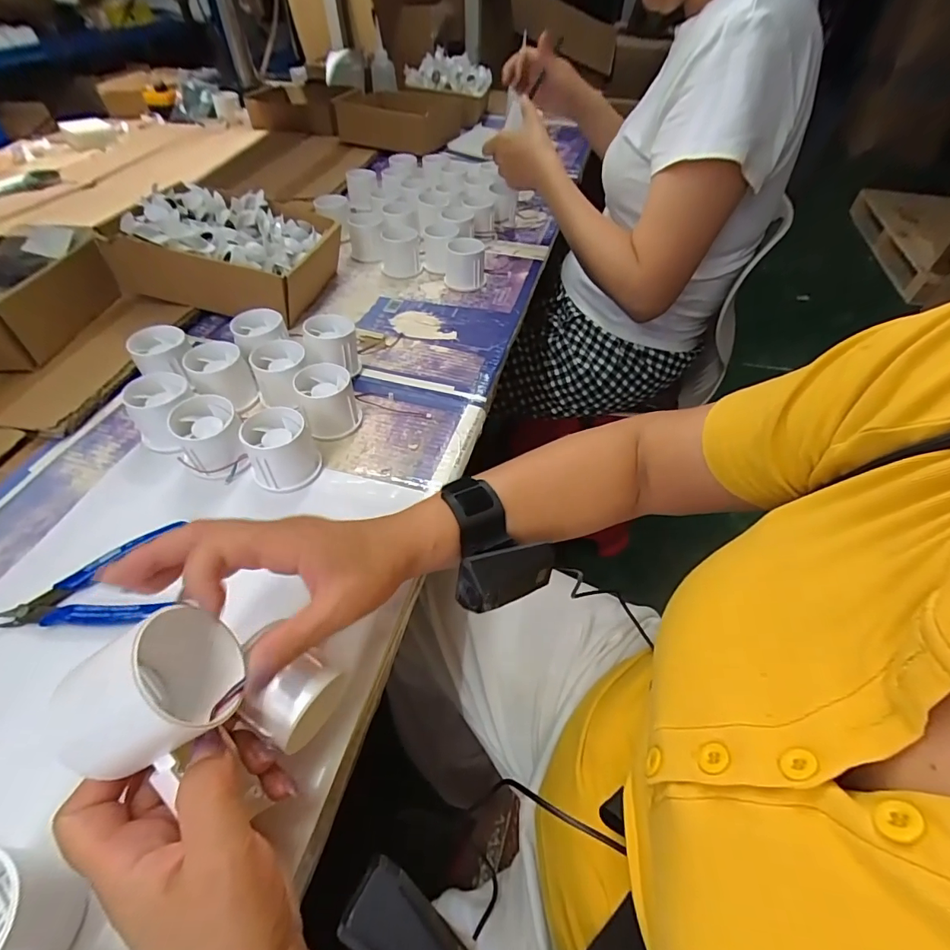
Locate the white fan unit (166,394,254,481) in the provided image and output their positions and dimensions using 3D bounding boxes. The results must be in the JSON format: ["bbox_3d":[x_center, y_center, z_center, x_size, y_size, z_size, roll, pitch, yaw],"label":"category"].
[{"bbox_3d":[-0.227,-0.029,0.399,0.055,0.052,0.060,-30,56,-24],"label":"white fan unit"}]

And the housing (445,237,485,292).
[{"bbox_3d":[-0.014,-0.287,0.633,0.051,0.053,0.051,1,50,-1],"label":"housing"}]

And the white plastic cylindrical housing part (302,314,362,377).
[{"bbox_3d":[-0.151,-0.135,0.496,0.052,0.054,0.053,-12,51,-12],"label":"white plastic cylindrical housing part"}]

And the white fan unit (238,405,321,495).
[{"bbox_3d":[-0.168,-0.022,0.398,0.055,0.051,0.053,-28,56,-23],"label":"white fan unit"}]

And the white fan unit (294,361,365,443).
[{"bbox_3d":[-0.139,-0.070,0.440,0.050,0.053,0.048,-14,51,-13],"label":"white fan unit"}]

